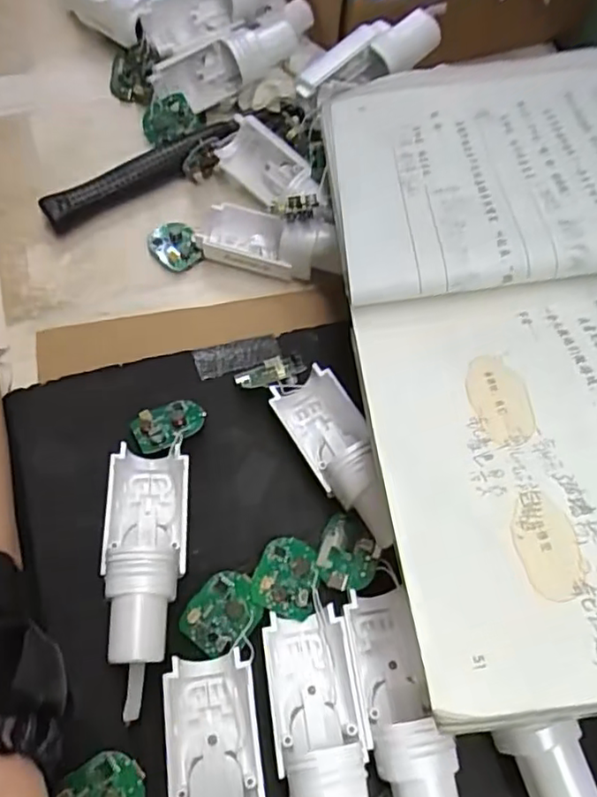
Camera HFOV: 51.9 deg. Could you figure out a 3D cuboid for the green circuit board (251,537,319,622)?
[{"bbox_3d":[-0.006,0.078,0.271,0.028,0.008,0.035,6,65,-1],"label":"green circuit board"}]

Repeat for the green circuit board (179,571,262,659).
[{"bbox_3d":[-0.032,0.092,0.264,0.028,0.005,0.033,40,69,14],"label":"green circuit board"}]

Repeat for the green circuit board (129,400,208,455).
[{"bbox_3d":[-0.063,0.012,0.299,0.034,0.006,0.026,-32,51,-21],"label":"green circuit board"}]

